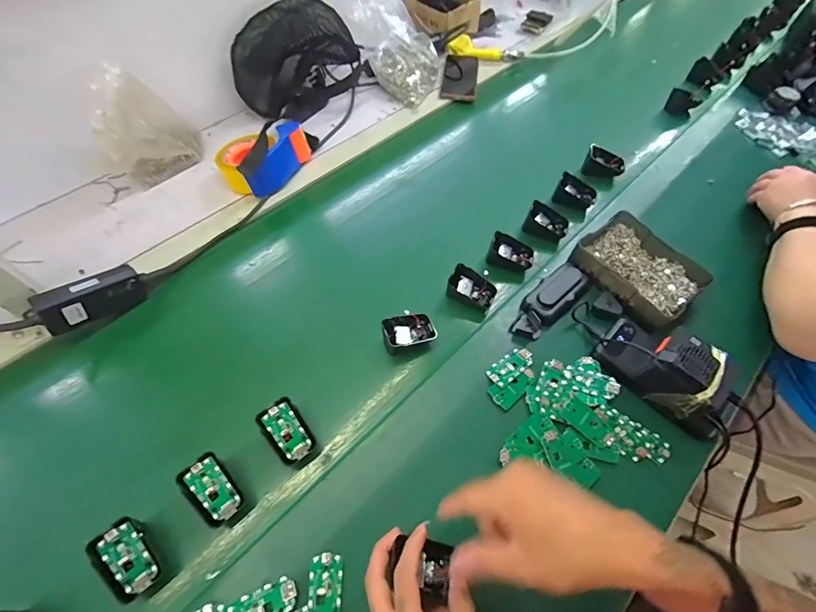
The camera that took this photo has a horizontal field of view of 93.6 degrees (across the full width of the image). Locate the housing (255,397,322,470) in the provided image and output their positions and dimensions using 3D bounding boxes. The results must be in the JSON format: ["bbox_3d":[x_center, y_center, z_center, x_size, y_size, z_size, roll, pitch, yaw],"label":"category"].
[{"bbox_3d":[-0.136,0.148,0.440,0.042,0.029,0.076,-32,79,-23],"label":"housing"}]

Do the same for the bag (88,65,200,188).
[{"bbox_3d":[-0.434,-0.294,0.638,0.143,0.159,0.070,-34,63,-20],"label":"bag"}]

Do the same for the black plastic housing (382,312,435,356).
[{"bbox_3d":[0.000,0.034,0.504,0.069,0.030,0.045,-17,59,-12],"label":"black plastic housing"}]

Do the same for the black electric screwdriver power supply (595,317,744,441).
[{"bbox_3d":[0.313,0.071,0.452,0.079,0.068,0.155,-32,63,-20],"label":"black electric screwdriver power supply"}]

